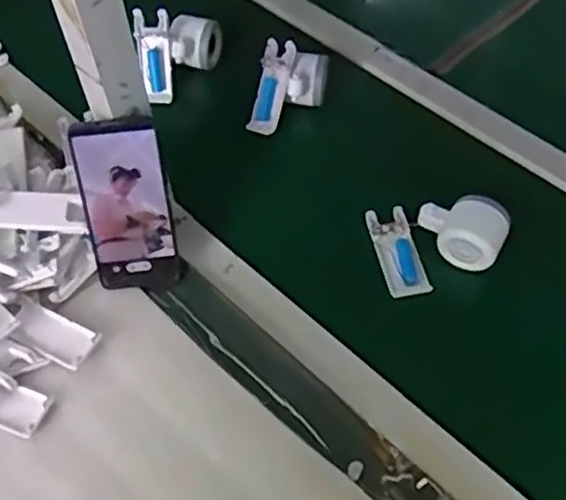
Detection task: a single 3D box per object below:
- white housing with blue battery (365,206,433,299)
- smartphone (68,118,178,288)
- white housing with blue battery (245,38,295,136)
[{"bbox_3d":[0.114,0.001,0.692,0.042,0.012,0.100,-12,56,-7],"label":"white housing with blue battery"},{"bbox_3d":[-0.143,-0.037,0.632,0.074,0.164,0.009,-8,29,-8],"label":"smartphone"},{"bbox_3d":[-0.014,-0.186,0.789,0.035,0.012,0.106,15,96,13],"label":"white housing with blue battery"}]

